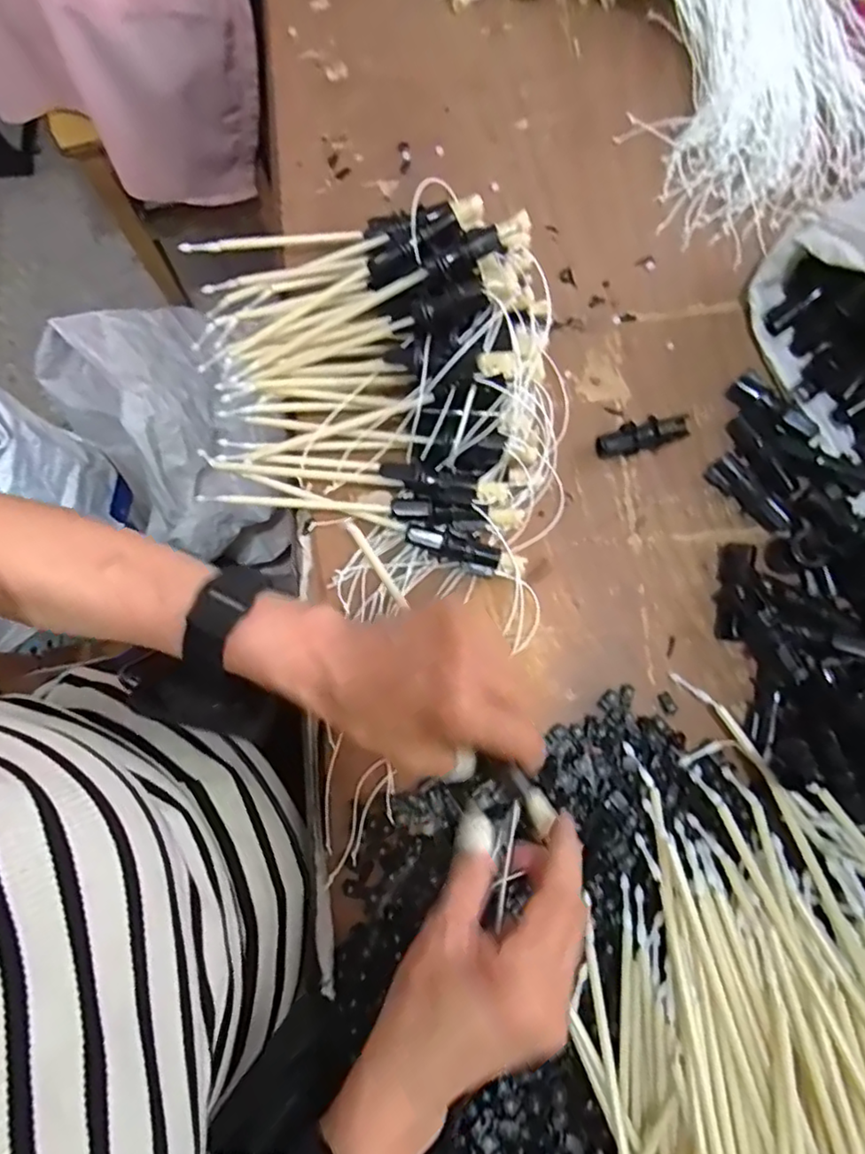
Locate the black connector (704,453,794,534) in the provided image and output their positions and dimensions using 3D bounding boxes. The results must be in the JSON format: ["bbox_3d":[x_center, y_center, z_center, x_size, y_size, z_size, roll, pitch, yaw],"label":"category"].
[{"bbox_3d":[0.228,-0.058,0.434,0.020,0.028,0.067,-42,81,-7],"label":"black connector"}]

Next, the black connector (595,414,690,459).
[{"bbox_3d":[0.154,-0.104,0.446,0.066,0.021,0.020,-16,79,-2],"label":"black connector"}]

